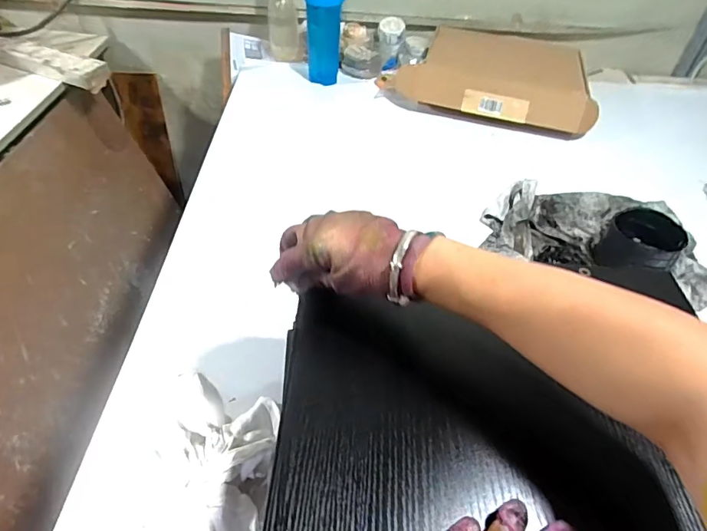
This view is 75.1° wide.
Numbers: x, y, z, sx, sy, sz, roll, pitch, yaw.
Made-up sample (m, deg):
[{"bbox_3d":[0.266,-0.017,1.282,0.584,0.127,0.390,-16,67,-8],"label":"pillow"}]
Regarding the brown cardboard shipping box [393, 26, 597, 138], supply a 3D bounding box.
[{"bbox_3d":[0.354,-0.468,1.114,0.459,0.103,0.316,17,47,11],"label":"brown cardboard shipping box"}]

